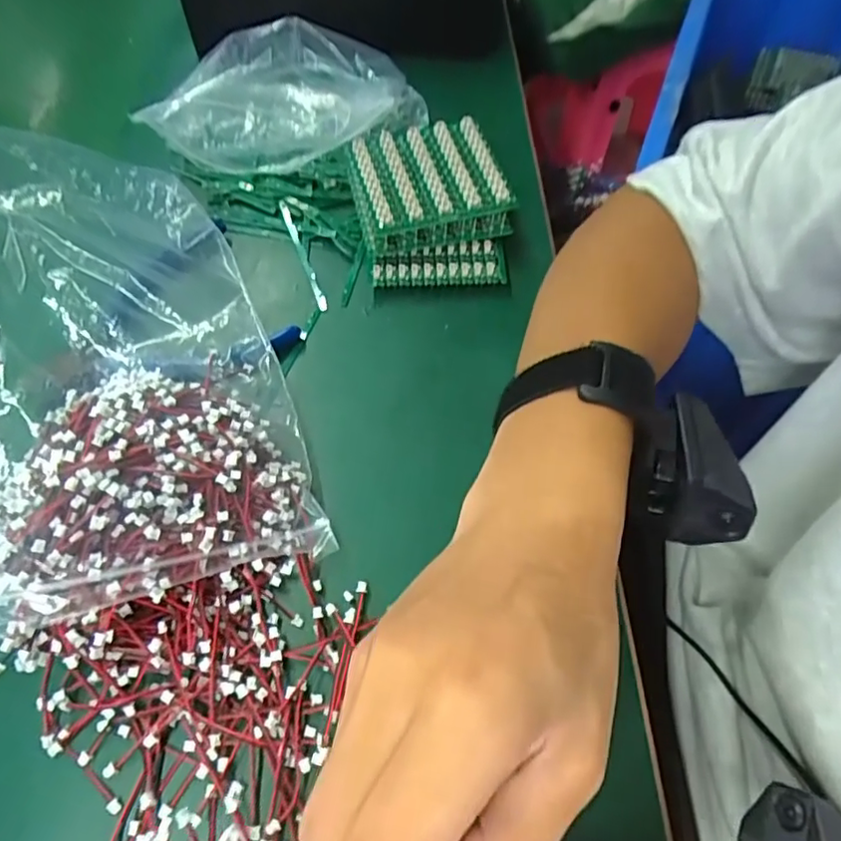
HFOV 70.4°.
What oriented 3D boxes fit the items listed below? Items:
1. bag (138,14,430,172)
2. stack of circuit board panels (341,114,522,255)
[{"bbox_3d":[-0.085,-0.213,0.394,0.176,0.060,0.077,-12,62,-6],"label":"bag"},{"bbox_3d":[0.003,-0.146,0.371,0.088,0.030,0.085,-14,62,-7],"label":"stack of circuit board panels"}]

